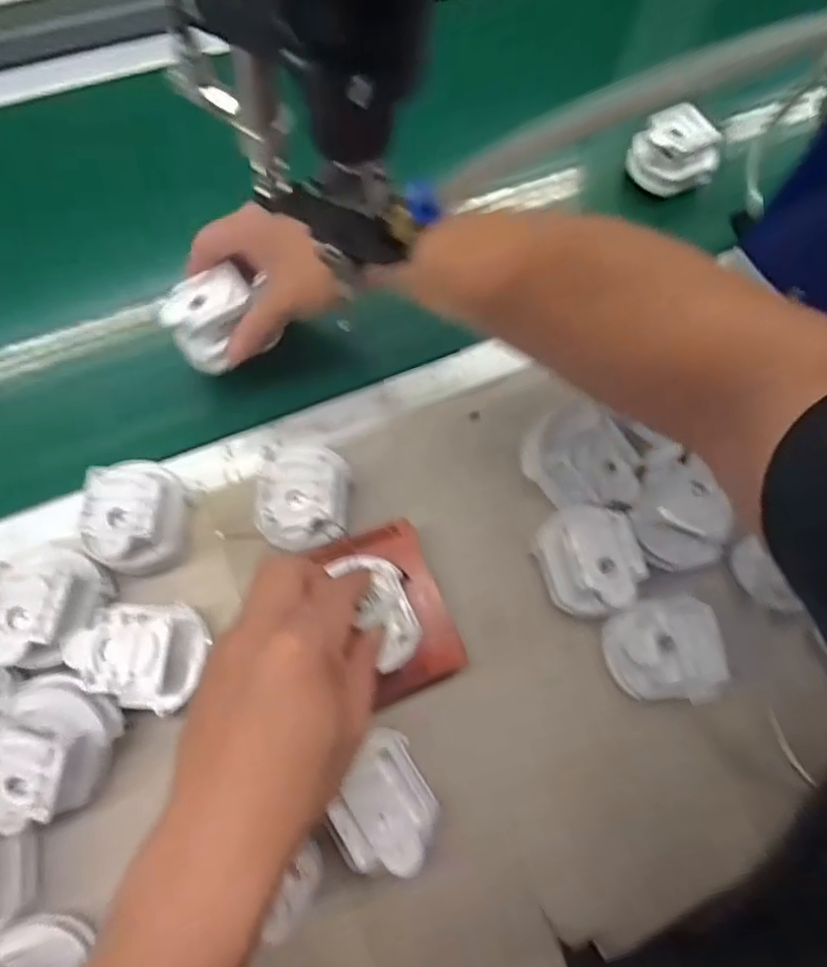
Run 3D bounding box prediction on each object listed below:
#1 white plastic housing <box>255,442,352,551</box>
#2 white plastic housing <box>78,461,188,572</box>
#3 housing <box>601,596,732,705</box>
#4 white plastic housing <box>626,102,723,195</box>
[{"bbox_3d":[-0.071,0.014,0.408,0.054,0.052,0.068,4,69,-1],"label":"white plastic housing"},{"bbox_3d":[-0.177,0.025,0.397,0.056,0.050,0.067,3,69,-1],"label":"white plastic housing"},{"bbox_3d":[0.152,0.102,0.376,0.059,0.032,0.059,1,69,-2],"label":"housing"},{"bbox_3d":[0.225,-0.288,0.532,0.056,0.047,0.059,1,69,-2],"label":"white plastic housing"}]

